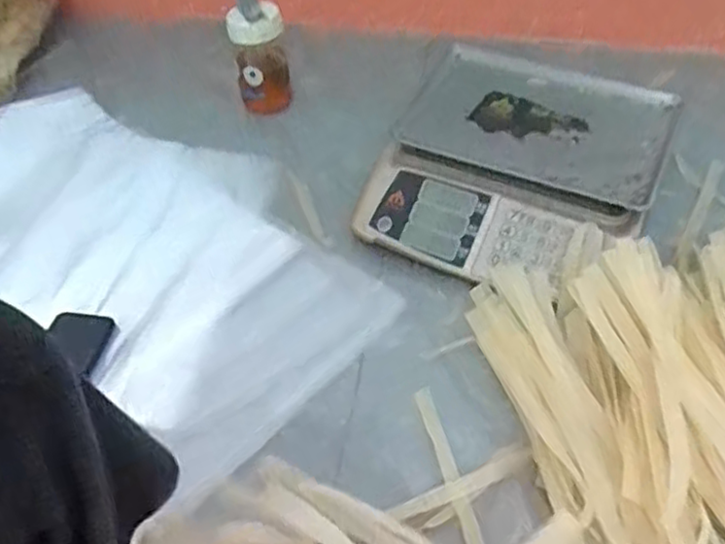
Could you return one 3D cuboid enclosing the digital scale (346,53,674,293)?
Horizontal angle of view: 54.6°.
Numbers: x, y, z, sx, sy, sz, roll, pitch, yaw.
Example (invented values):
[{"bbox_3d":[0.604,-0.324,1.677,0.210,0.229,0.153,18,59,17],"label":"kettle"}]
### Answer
[{"bbox_3d":[0.208,-0.137,0.930,0.333,0.105,0.358,21,53,19],"label":"digital scale"}]

